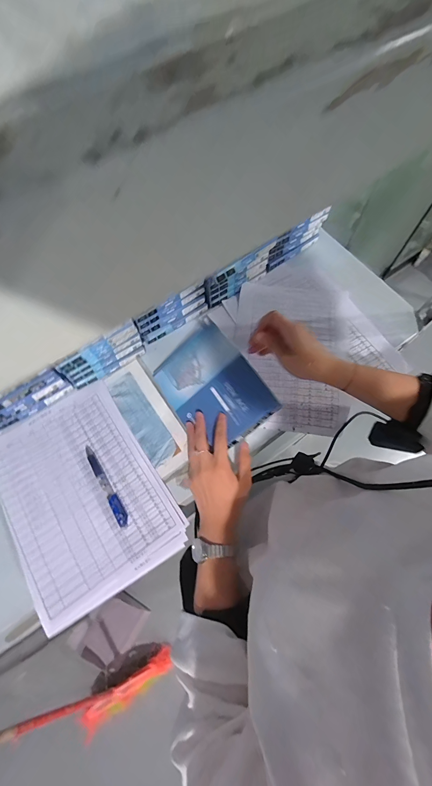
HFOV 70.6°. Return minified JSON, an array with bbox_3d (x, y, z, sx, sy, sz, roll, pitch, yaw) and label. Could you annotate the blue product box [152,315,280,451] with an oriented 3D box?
[{"bbox_3d":[-0.007,-0.009,0.488,0.138,0.010,0.185,-41,71,10],"label":"blue product box"}]

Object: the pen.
[{"bbox_3d":[-0.171,0.141,0.469,0.018,0.011,0.140,-32,71,-11],"label":"pen"}]

